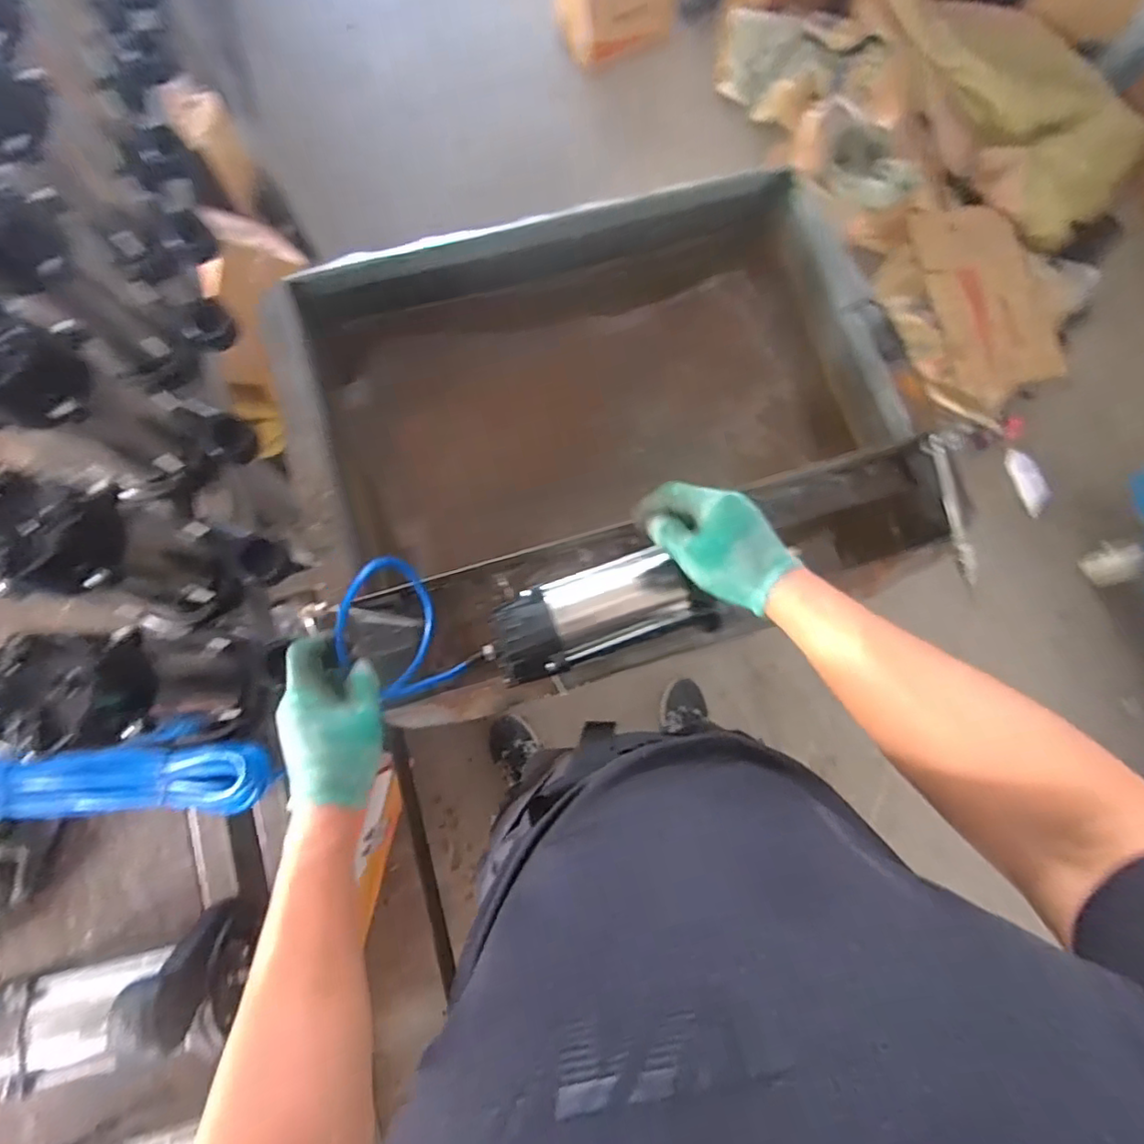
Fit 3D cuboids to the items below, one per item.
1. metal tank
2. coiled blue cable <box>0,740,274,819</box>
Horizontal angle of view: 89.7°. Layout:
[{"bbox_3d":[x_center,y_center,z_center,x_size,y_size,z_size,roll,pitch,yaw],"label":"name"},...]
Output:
[{"bbox_3d":[0.042,-0.174,0.785,0.722,0.249,0.575,-17,81,-4],"label":"metal tank"},{"bbox_3d":[-0.478,0.213,0.584,0.357,0.080,0.067,-3,80,-2],"label":"coiled blue cable"}]

